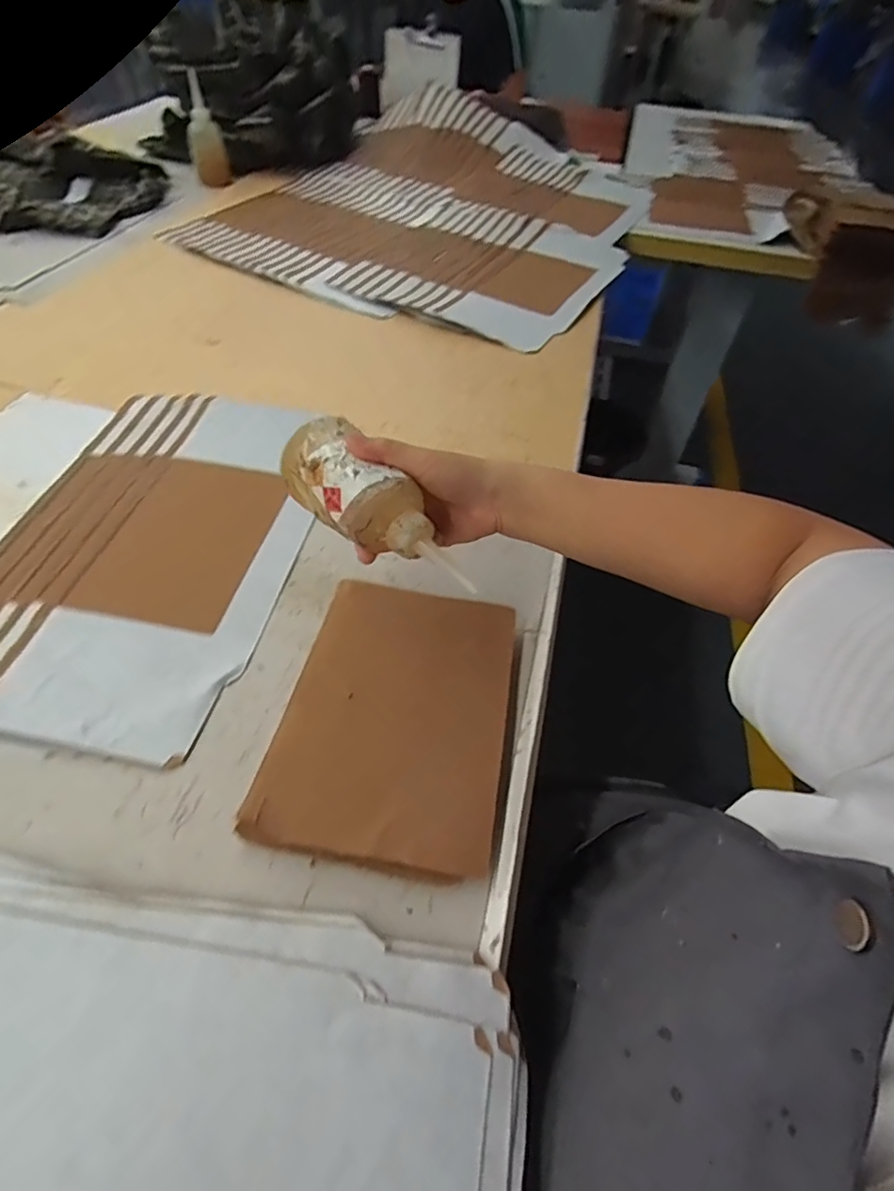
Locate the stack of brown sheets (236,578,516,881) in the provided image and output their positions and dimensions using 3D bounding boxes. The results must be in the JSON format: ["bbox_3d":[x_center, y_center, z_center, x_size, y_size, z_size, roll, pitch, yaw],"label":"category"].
[{"bbox_3d":[-0.036,0.084,0.403,0.152,0.014,0.207,12,53,3],"label":"stack of brown sheets"}]

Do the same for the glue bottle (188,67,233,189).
[{"bbox_3d":[-0.464,-0.883,1.052,0.065,0.165,0.063,-17,16,-17],"label":"glue bottle"}]

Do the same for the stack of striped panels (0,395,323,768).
[{"bbox_3d":[-0.268,-0.059,0.506,0.257,0.011,0.403,11,53,3],"label":"stack of striped panels"}]

